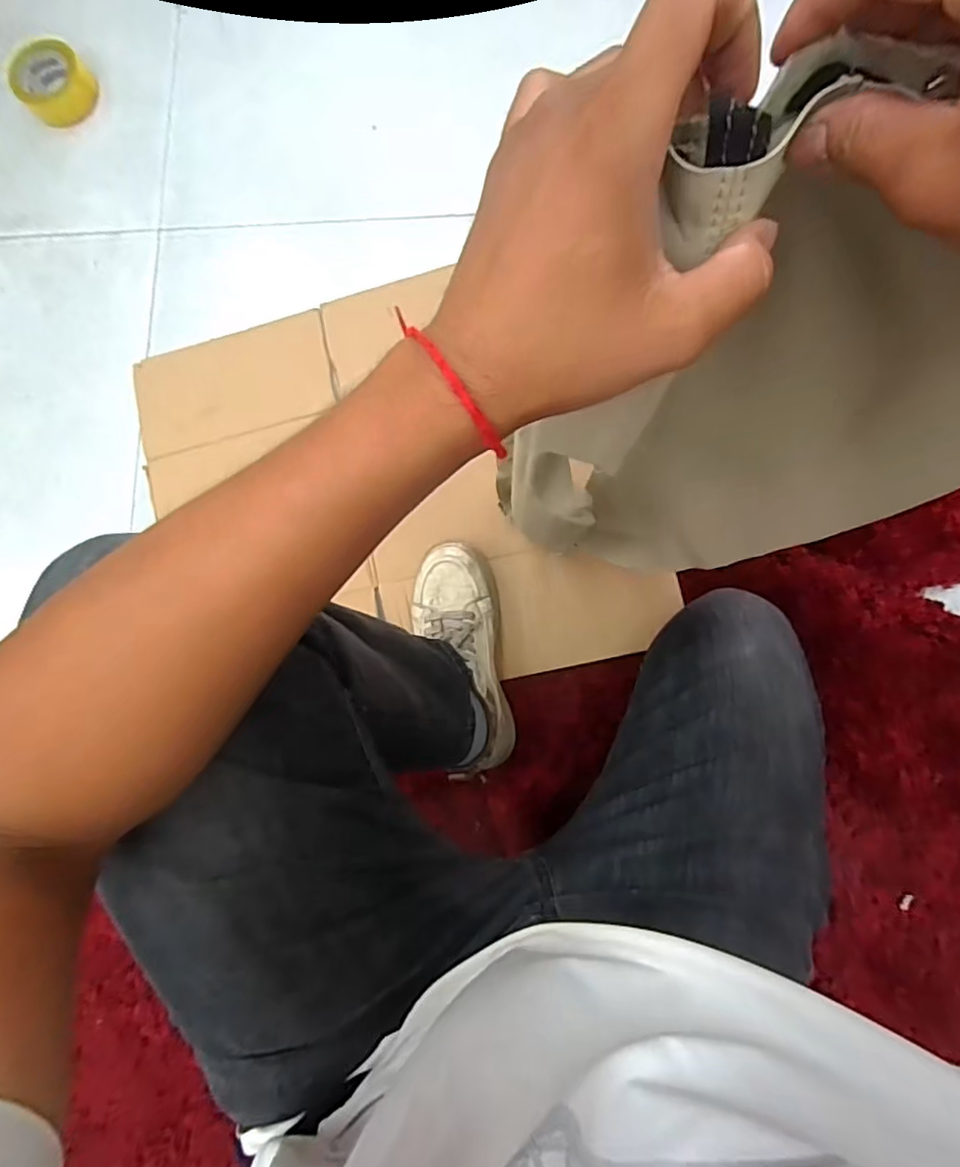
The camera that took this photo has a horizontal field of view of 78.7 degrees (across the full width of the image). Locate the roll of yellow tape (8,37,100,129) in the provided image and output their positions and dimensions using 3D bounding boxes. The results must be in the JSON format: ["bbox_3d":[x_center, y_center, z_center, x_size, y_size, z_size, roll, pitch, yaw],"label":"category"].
[{"bbox_3d":[-0.659,-0.773,0.902,0.109,0.042,0.110,0,88,10],"label":"roll of yellow tape"}]

